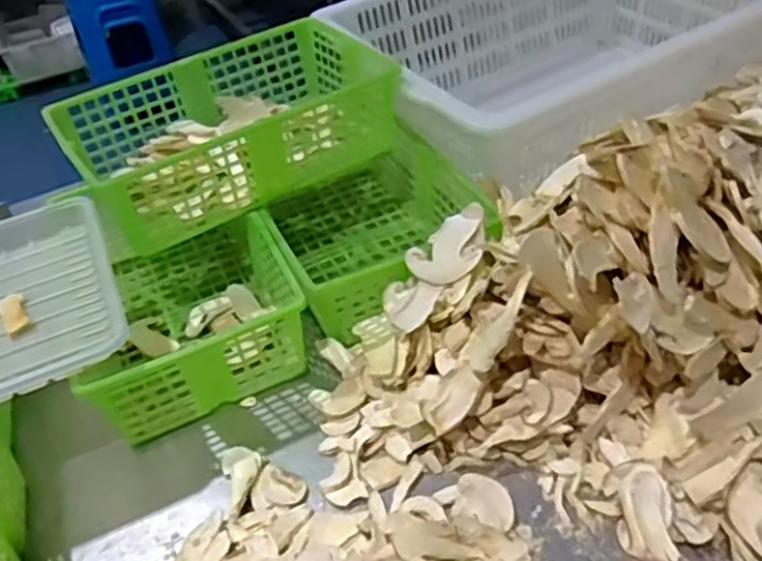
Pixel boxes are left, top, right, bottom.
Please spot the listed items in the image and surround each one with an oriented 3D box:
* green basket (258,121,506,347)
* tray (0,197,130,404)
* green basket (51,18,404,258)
[{"bbox_3d":[-0.025,-0.073,0.823,0.219,0.114,0.315,-20,43,-14],"label":"green basket"},{"bbox_3d":[-0.359,0.020,0.686,0.207,0.036,0.269,-21,43,-15],"label":"tray"},{"bbox_3d":[-0.168,-0.171,0.812,0.339,0.099,0.208,-30,46,-23],"label":"green basket"}]

